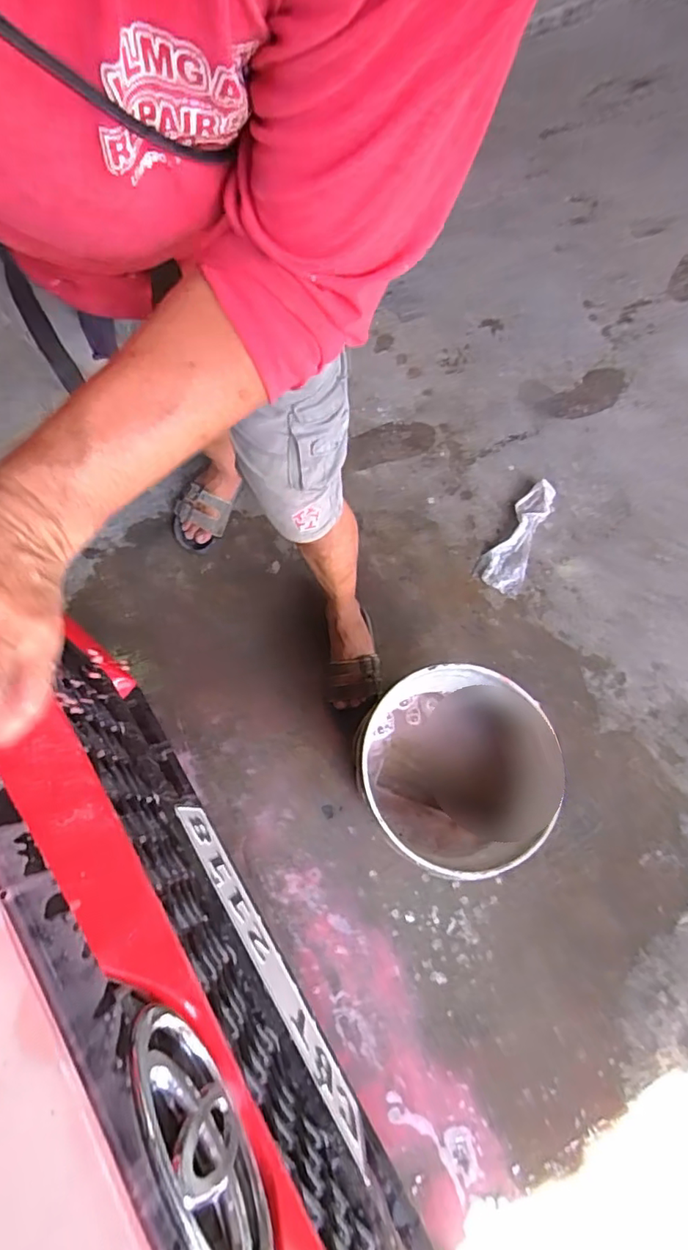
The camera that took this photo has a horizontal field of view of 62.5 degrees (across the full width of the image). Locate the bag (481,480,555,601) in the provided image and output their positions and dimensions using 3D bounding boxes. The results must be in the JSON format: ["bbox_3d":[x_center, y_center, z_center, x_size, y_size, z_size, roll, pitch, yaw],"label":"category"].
[{"bbox_3d":[0.404,-0.208,1.307,0.094,0.034,0.288,24,72,6],"label":"bag"}]

